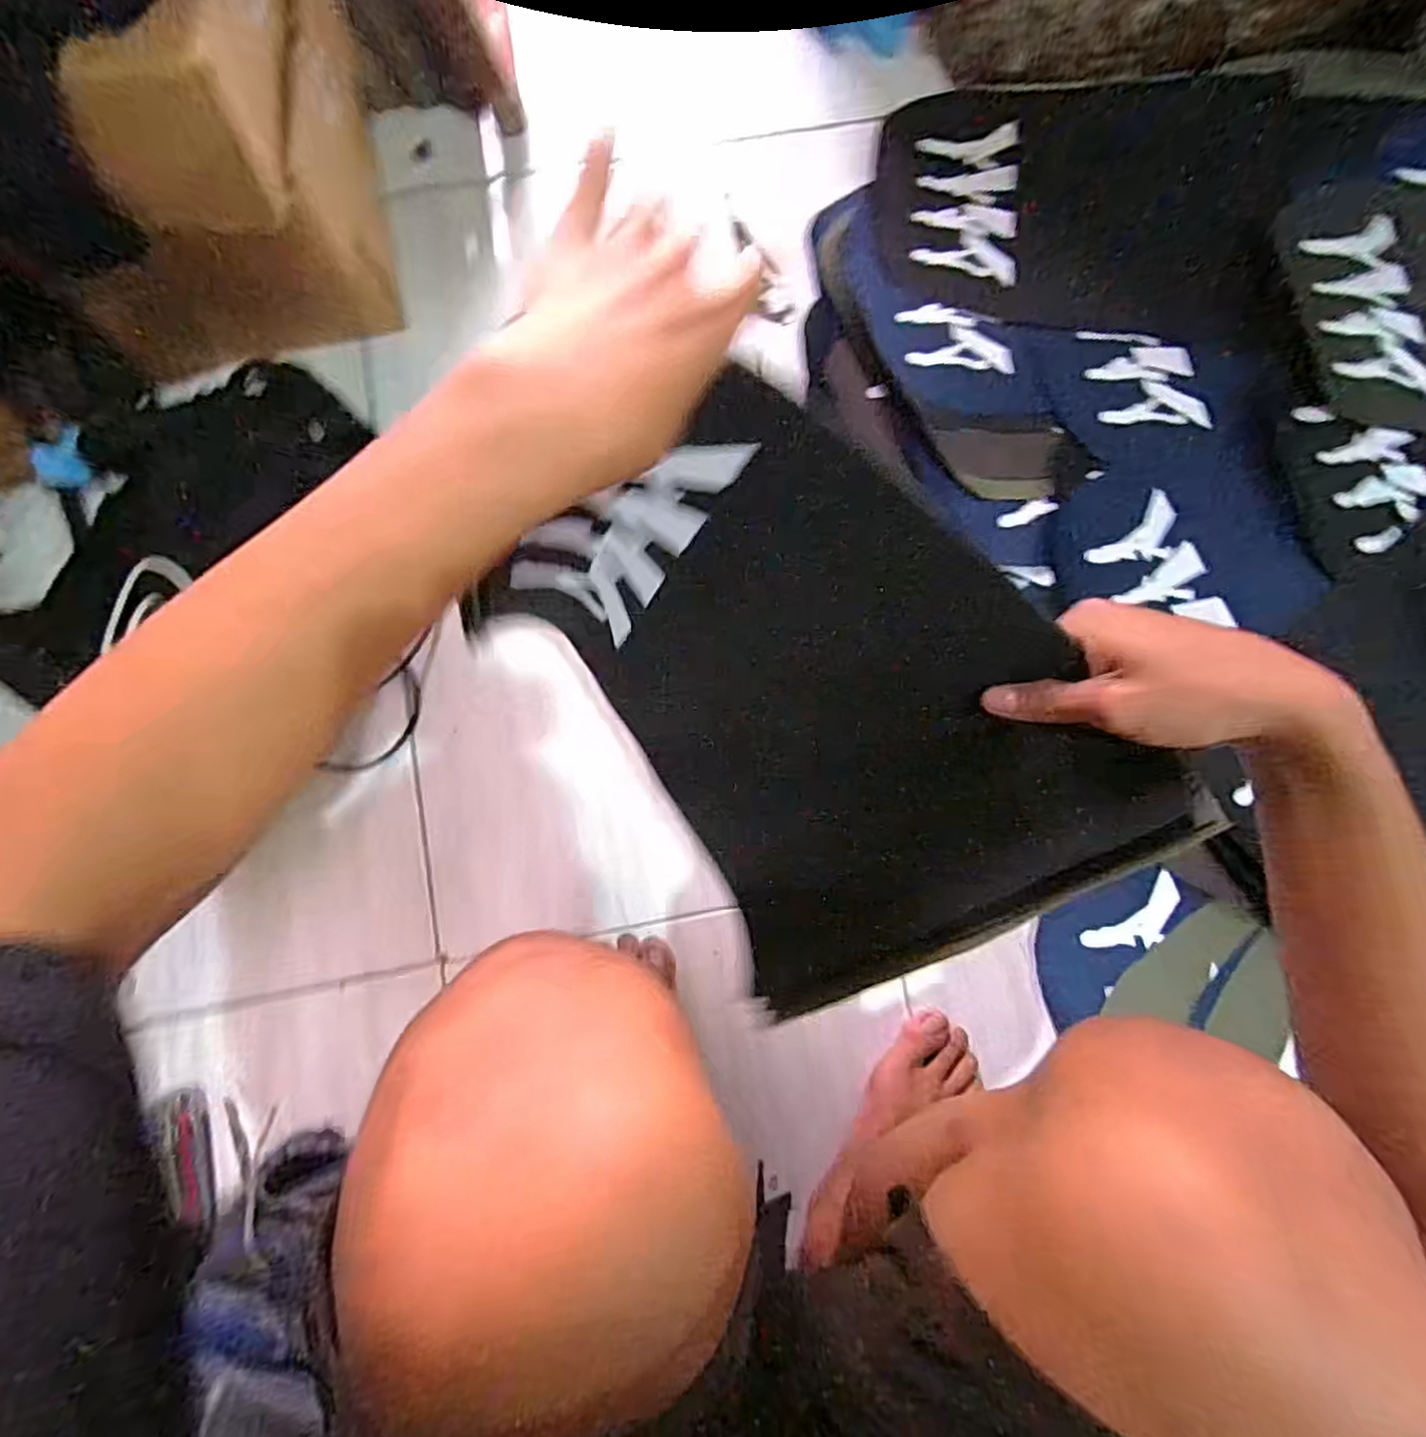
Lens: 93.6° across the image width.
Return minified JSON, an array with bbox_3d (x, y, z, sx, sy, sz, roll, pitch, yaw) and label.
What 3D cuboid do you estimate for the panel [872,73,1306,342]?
[{"bbox_3d":[0.400,-0.551,0.713,0.448,0.039,0.290,5,87,6],"label":"panel"}]

